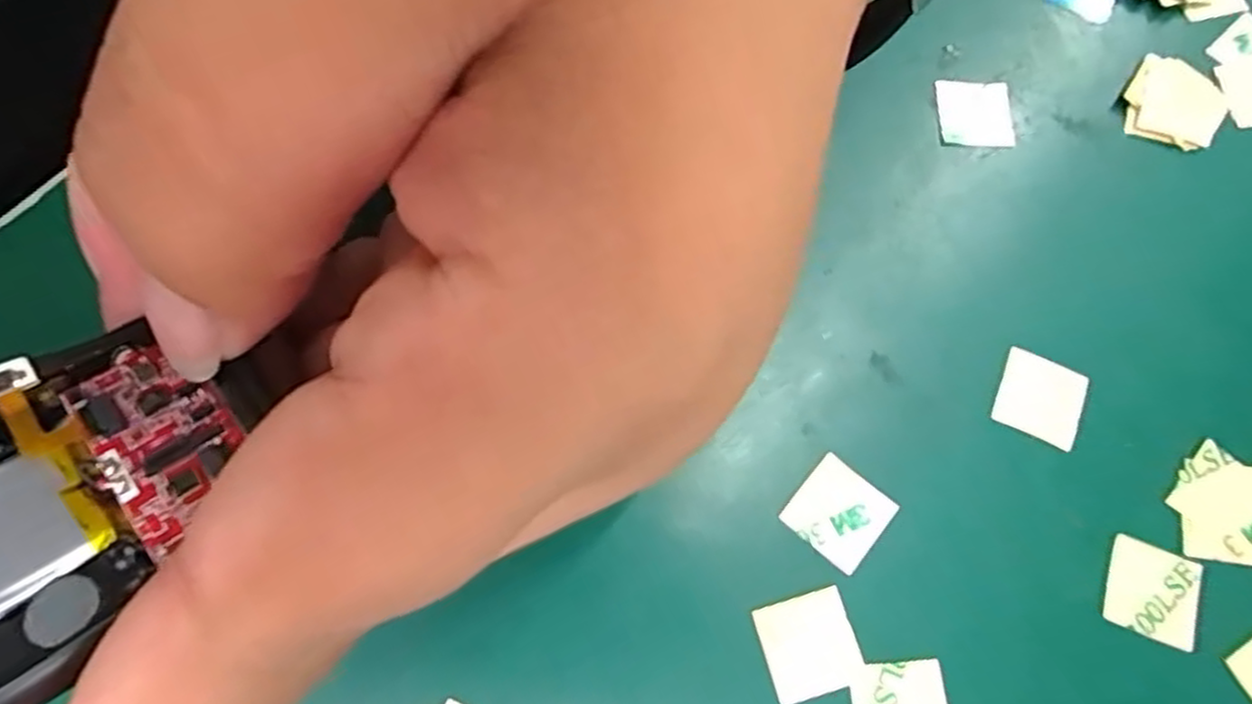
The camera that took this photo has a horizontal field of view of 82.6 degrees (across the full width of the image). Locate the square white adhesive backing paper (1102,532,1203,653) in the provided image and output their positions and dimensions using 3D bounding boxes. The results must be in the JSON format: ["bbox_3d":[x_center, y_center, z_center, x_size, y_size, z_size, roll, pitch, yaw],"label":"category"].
[{"bbox_3d":[0.092,0.042,0.124,0.015,0.004,0.015,22,73,5],"label":"square white adhesive backing paper"}]

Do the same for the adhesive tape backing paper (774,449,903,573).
[{"bbox_3d":[0.038,0.028,0.124,0.015,0.004,0.015,40,75,10],"label":"adhesive tape backing paper"}]

